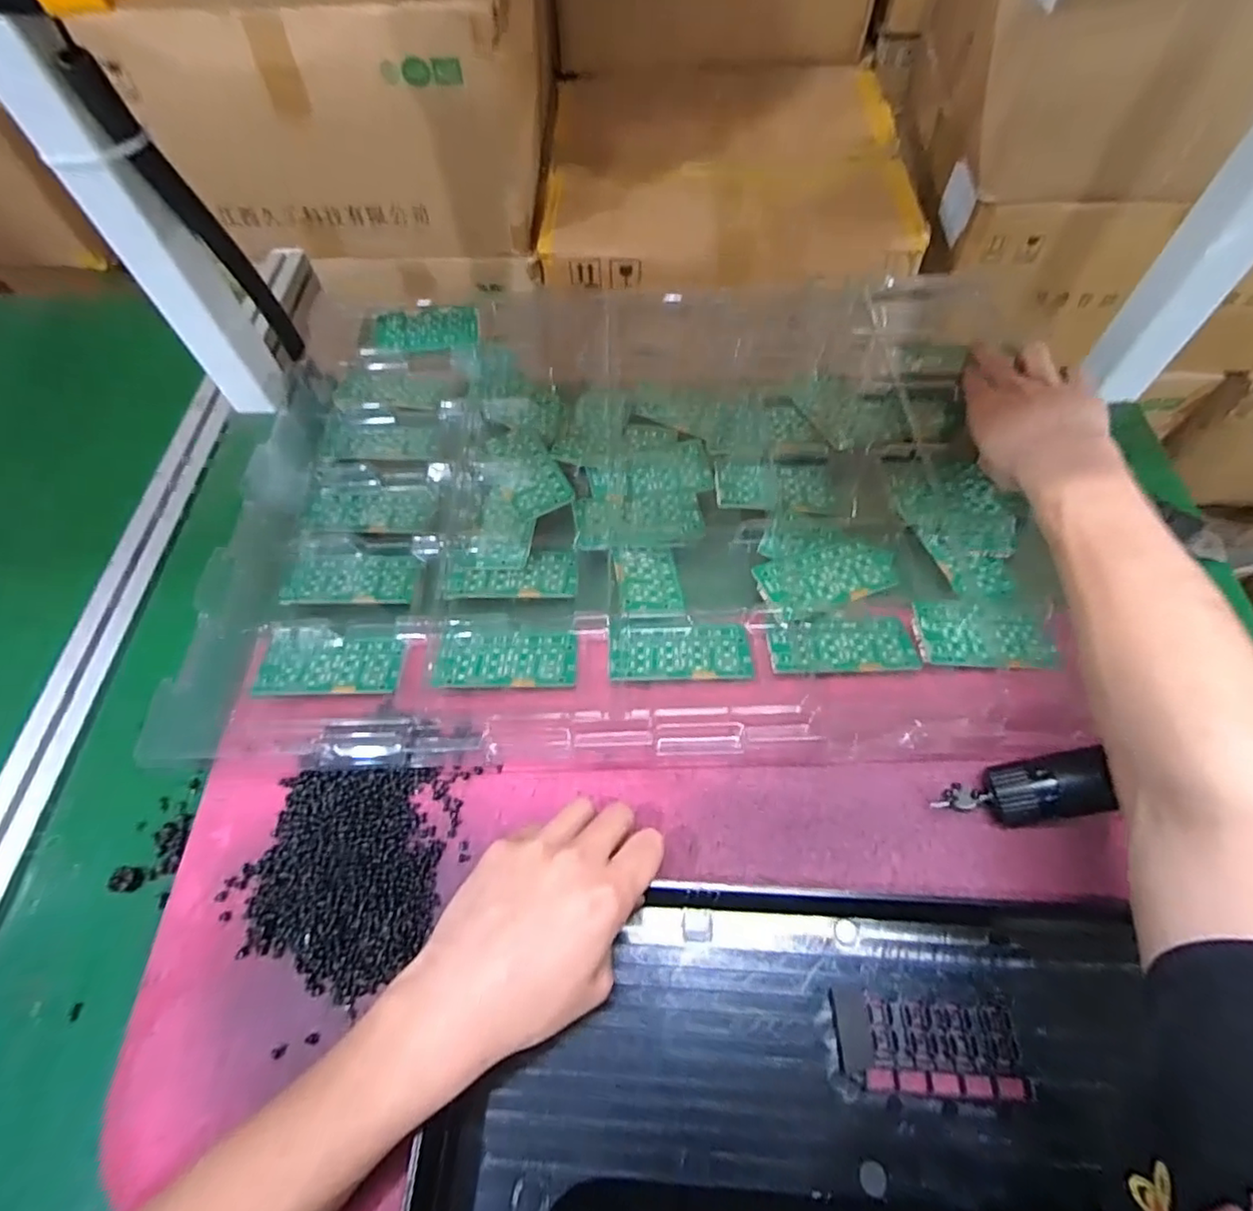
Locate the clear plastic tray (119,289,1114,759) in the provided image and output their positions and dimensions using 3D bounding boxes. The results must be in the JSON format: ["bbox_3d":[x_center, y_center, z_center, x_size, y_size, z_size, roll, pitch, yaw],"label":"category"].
[{"bbox_3d":[-0.004,-0.100,0.483,0.573,0.030,0.440,-2,63,1],"label":"clear plastic tray"}]

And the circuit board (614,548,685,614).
[{"bbox_3d":[0.016,-0.018,0.445,0.044,0.004,0.054,-1,60,-15],"label":"circuit board"}]

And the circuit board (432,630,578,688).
[{"bbox_3d":[-0.079,0.035,0.412,0.090,0.007,0.041,-2,63,1],"label":"circuit board"}]

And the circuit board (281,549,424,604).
[{"bbox_3d":[-0.199,-0.021,0.449,0.094,0.004,0.046,1,53,-1],"label":"circuit board"}]

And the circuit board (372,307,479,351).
[{"bbox_3d":[-0.182,-0.253,0.566,0.092,0.009,0.048,-5,63,-1],"label":"circuit board"}]

